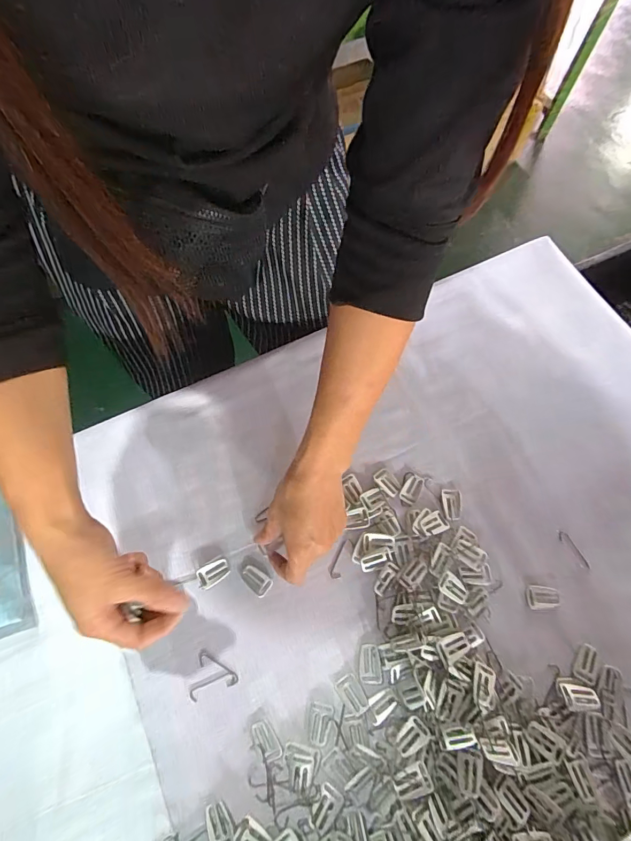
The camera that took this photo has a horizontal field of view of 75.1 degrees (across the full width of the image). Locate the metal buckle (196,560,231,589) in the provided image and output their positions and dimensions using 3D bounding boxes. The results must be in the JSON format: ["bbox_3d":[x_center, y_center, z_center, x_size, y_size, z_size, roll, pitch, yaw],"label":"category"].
[{"bbox_3d":[-0.101,0.152,0.405,0.031,0.004,0.021,-22,71,-9],"label":"metal buckle"}]

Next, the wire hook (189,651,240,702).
[{"bbox_3d":[-0.097,0.231,0.377,0.044,0.004,0.035,-20,71,-8],"label":"wire hook"}]

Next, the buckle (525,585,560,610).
[{"bbox_3d":[0.222,0.173,0.402,0.030,0.004,0.021,-1,69,-1],"label":"buckle"}]

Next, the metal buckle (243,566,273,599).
[{"bbox_3d":[-0.058,0.157,0.405,0.032,0.004,0.018,42,74,14],"label":"metal buckle"}]

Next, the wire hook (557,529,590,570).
[{"bbox_3d":[0.265,0.131,0.419,0.010,0.004,0.043,-36,74,-13],"label":"wire hook"}]

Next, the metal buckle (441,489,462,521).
[{"bbox_3d":[0.144,0.089,0.432,0.020,0.004,0.032,1,69,-1],"label":"metal buckle"}]

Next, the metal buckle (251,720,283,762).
[{"bbox_3d":[-0.043,0.279,0.357,0.017,0.004,0.032,-35,74,-13],"label":"metal buckle"}]

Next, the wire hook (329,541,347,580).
[{"bbox_3d":[0.023,0.140,0.414,0.011,0.004,0.038,16,70,5],"label":"wire hook"}]

